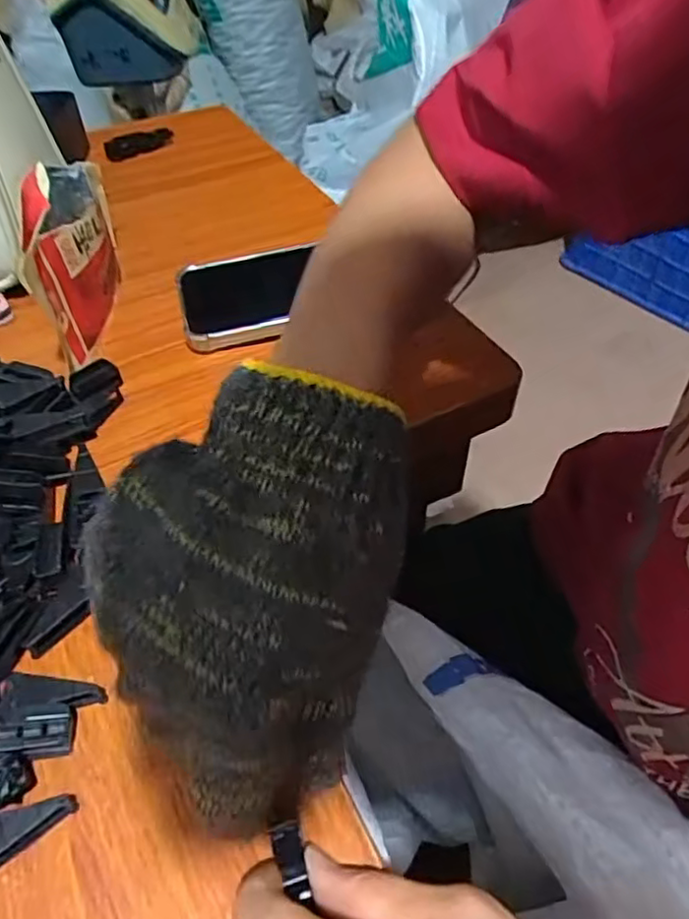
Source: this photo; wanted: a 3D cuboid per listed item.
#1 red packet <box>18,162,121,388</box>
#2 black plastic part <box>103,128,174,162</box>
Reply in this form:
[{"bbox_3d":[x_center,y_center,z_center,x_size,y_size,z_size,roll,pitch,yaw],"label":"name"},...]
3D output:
[{"bbox_3d":[-0.169,-0.131,0.406,0.039,0.082,0.152,-10,49,-9],"label":"red packet"},{"bbox_3d":[-0.193,-0.299,0.605,0.066,0.013,0.025,-34,57,-26],"label":"black plastic part"}]

